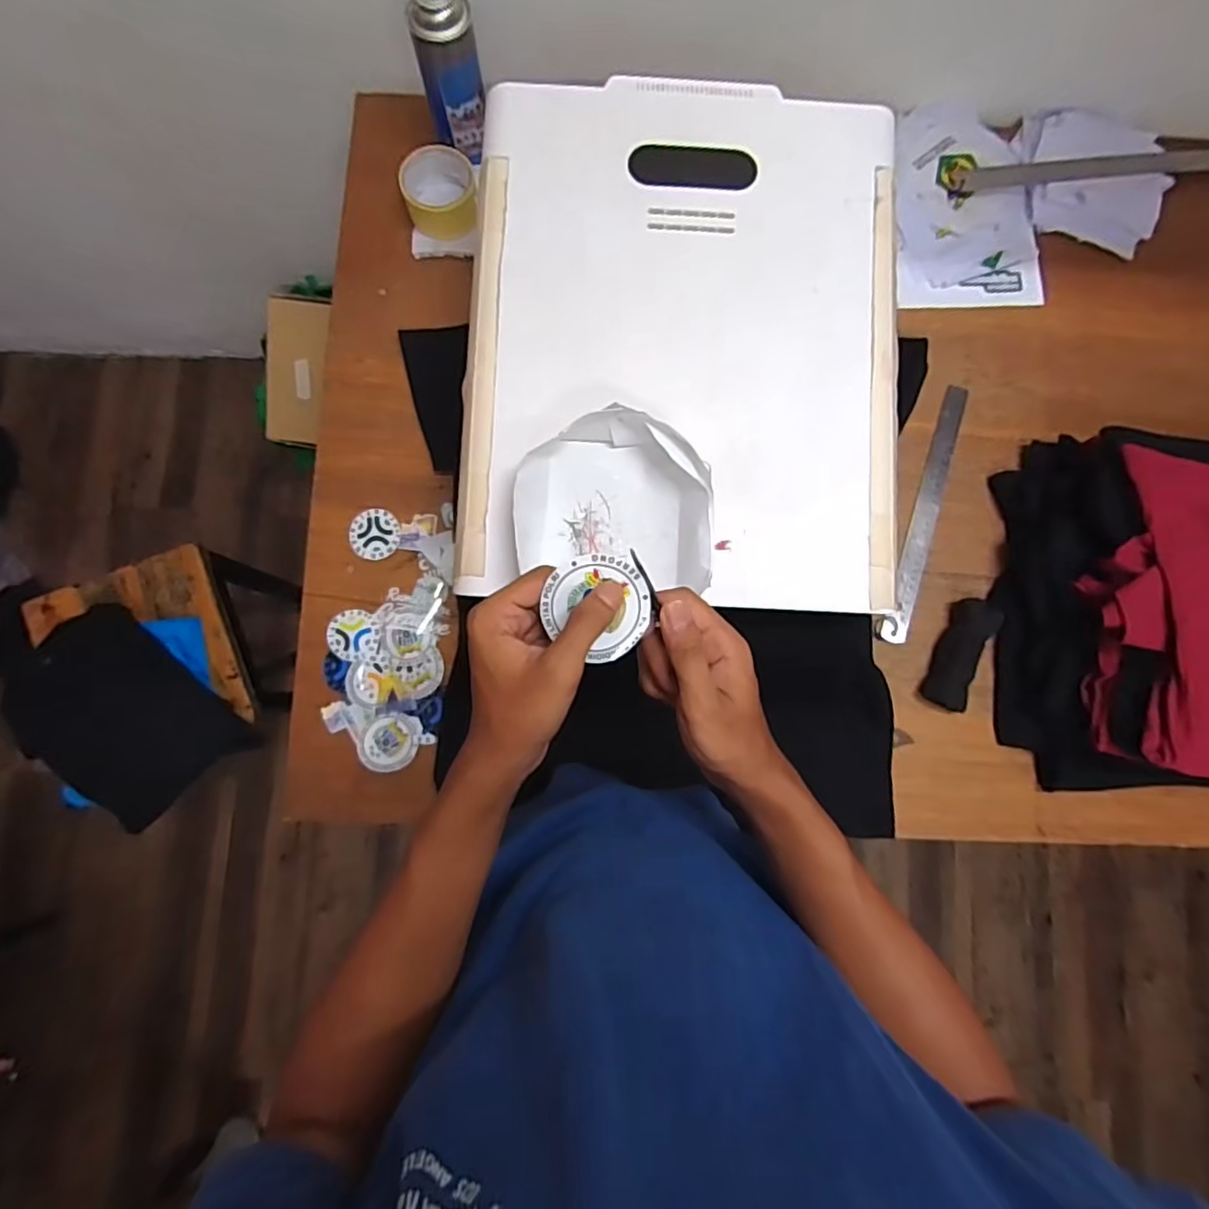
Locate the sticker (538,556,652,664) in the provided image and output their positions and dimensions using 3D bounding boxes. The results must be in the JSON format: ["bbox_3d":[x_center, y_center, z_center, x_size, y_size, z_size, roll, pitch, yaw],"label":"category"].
[{"bbox_3d":[-0.004,0.003,0.374,0.062,0.005,0.064,0,100,-2],"label":"sticker"}]

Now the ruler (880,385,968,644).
[{"bbox_3d":[0.380,-0.108,0.735,0.029,0.007,0.315,17,85,7],"label":"ruler"}]

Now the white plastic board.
[{"bbox_3d":[0.076,-0.250,0.582,0.399,0.021,0.492,4,84,-2],"label":"white plastic board"}]

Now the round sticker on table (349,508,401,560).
[{"bbox_3d":[-0.263,-0.080,0.715,0.054,0.004,0.057,0,90,-7],"label":"round sticker on table"}]

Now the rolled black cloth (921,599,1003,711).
[{"bbox_3d":[0.407,0.054,0.707,0.049,0.025,0.130,26,84,0],"label":"rolled black cloth"}]

